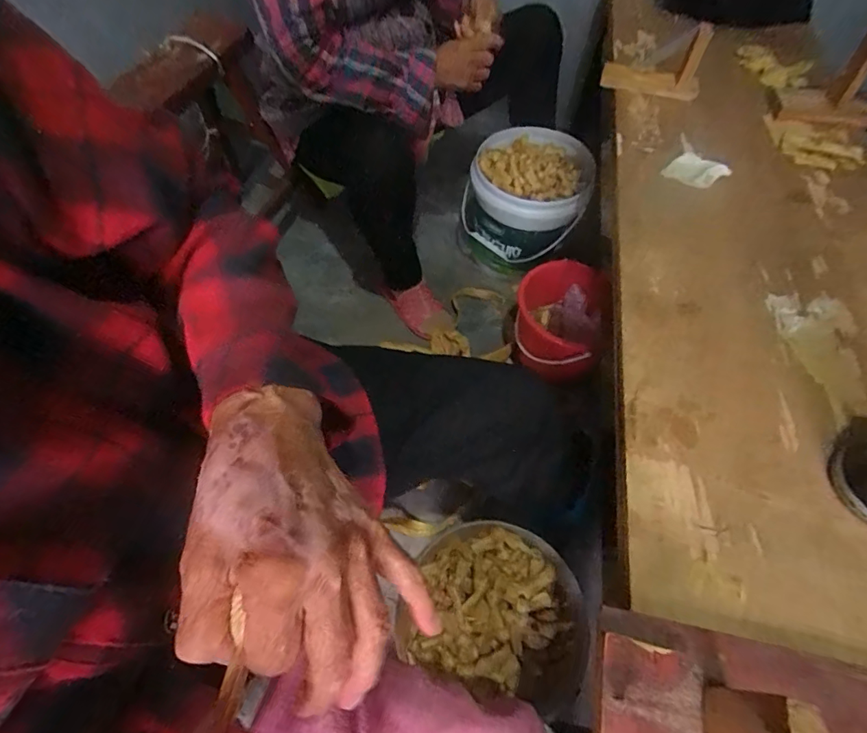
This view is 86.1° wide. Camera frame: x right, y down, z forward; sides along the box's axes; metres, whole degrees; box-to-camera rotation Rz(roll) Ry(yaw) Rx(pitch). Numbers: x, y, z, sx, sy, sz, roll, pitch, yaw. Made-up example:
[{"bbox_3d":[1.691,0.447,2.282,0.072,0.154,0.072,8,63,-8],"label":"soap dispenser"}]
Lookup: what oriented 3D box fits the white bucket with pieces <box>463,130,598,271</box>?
[{"bbox_3d":[0.215,-0.375,1.114,0.264,0.266,0.273,1,58,-1],"label":"white bucket with pieces"}]

